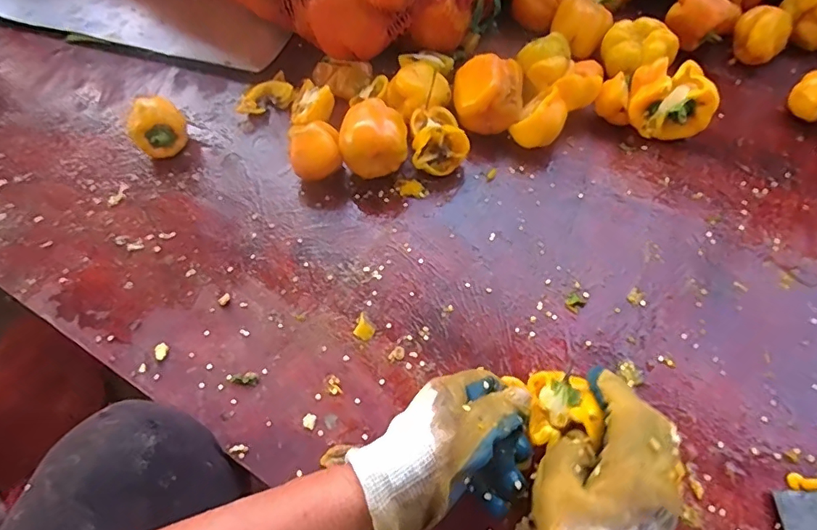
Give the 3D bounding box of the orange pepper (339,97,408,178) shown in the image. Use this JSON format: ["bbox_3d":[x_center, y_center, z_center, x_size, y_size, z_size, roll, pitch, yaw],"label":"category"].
[{"bbox_3d":[-0.034,-0.127,0.516,0.065,0.066,0.058,-1,61,2],"label":"orange pepper"}]

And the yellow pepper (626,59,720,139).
[{"bbox_3d":[0.275,-0.176,0.531,0.078,0.067,0.067,-3,61,1],"label":"yellow pepper"}]

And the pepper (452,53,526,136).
[{"bbox_3d":[0.087,-0.188,0.543,0.073,0.056,0.061,1,61,3],"label":"pepper"}]

